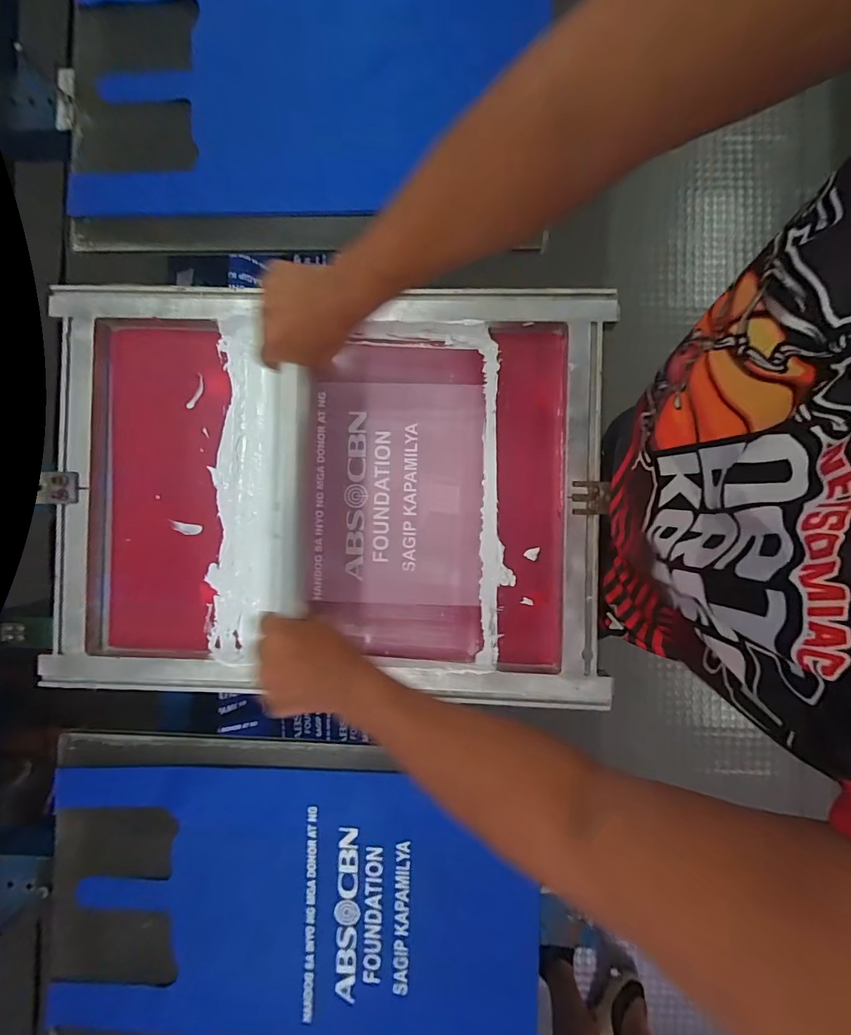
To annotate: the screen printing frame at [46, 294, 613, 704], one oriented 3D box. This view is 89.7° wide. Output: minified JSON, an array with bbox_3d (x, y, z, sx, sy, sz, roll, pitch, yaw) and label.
[{"bbox_3d":[-0.116,-0.030,0.513,0.635,0.041,0.466,1,90,0],"label":"screen printing frame"}]

